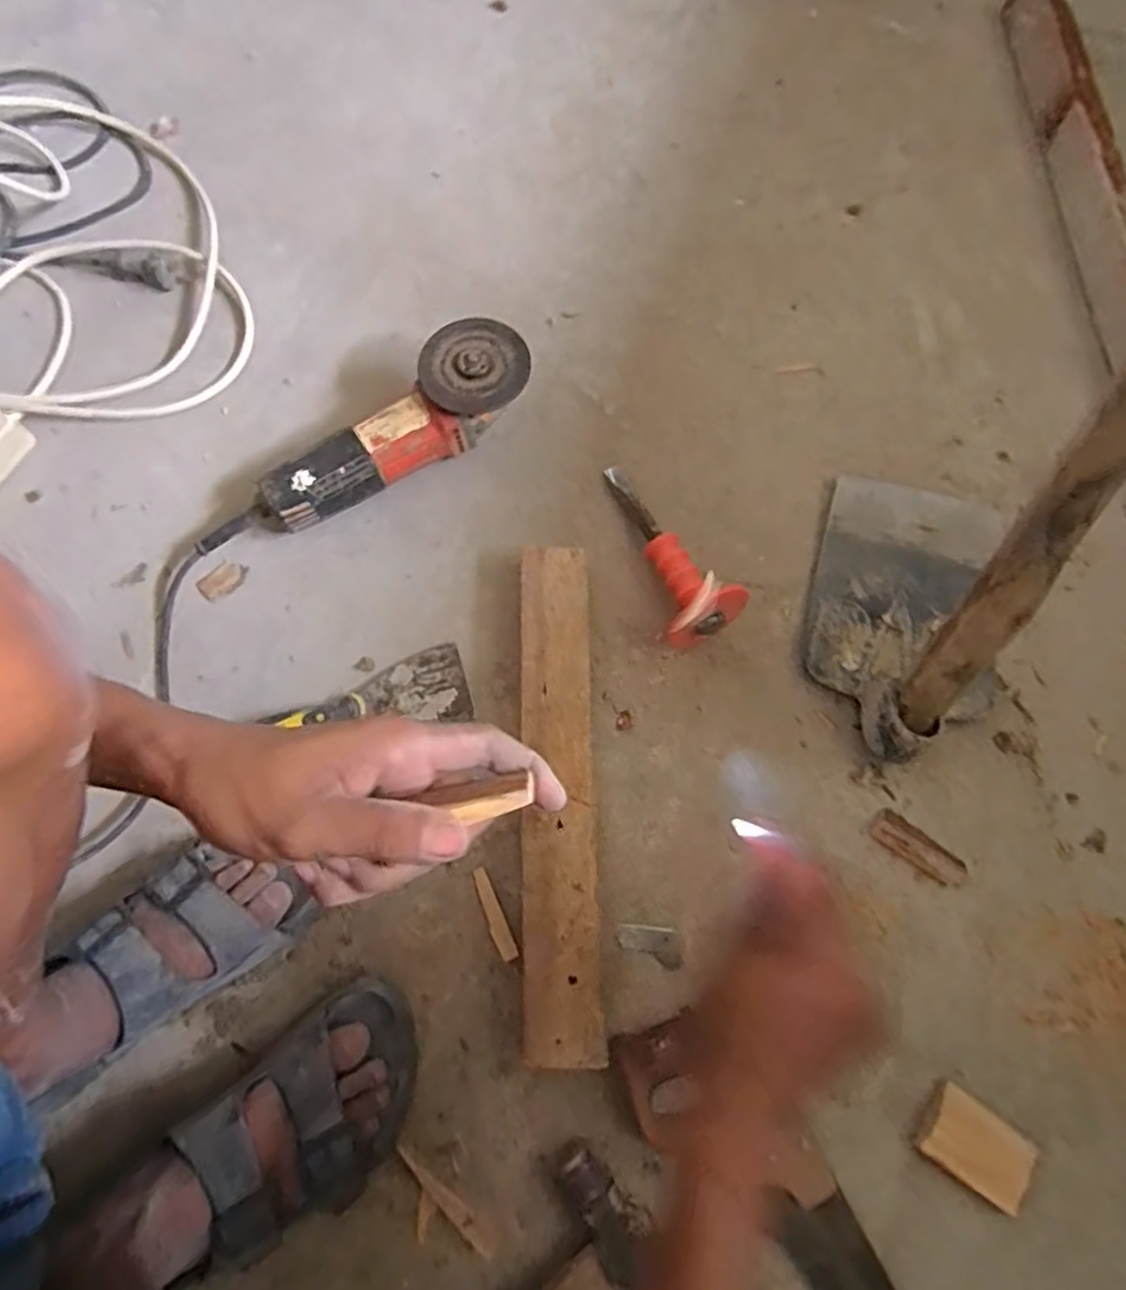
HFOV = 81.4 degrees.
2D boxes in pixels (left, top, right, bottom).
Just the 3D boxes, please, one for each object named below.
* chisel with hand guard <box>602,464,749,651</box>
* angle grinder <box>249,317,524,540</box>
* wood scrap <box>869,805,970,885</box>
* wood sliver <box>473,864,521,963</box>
[{"bbox_3d":[0.085,-0.095,0.593,0.071,0.070,0.197,-27,76,-8],"label":"chisel with hand guard"},{"bbox_3d":[-0.160,-0.203,0.617,0.275,0.089,0.098,-25,76,-7],"label":"angle grinder"},{"bbox_3d":[0.300,0.171,0.551,0.077,0.019,0.032,36,77,9],"label":"wood scrap"},{"bbox_3d":[-0.057,0.218,0.529,0.015,0.005,0.073,-24,76,-7],"label":"wood sliver"}]

